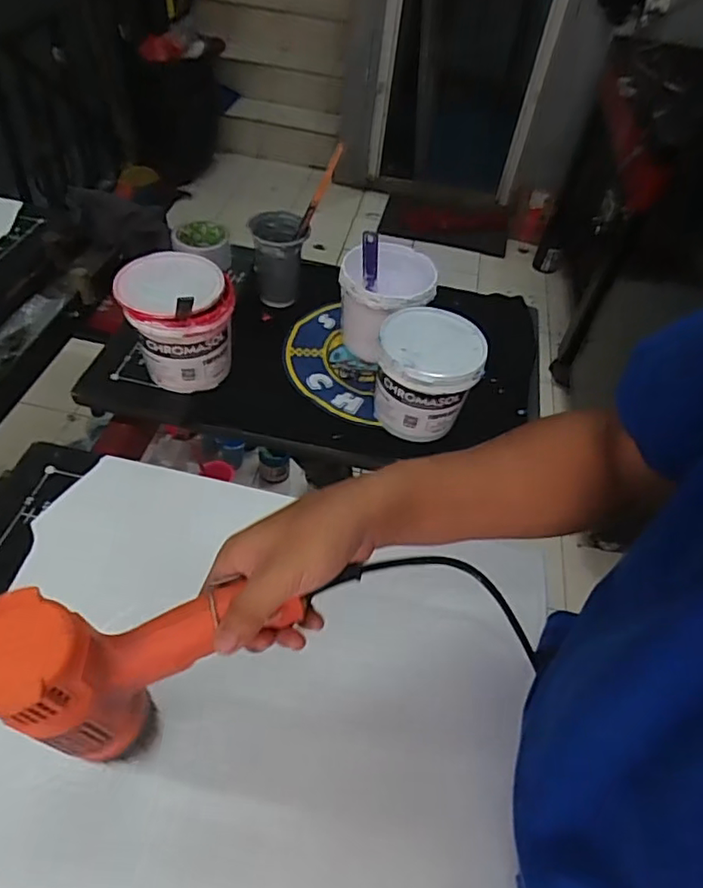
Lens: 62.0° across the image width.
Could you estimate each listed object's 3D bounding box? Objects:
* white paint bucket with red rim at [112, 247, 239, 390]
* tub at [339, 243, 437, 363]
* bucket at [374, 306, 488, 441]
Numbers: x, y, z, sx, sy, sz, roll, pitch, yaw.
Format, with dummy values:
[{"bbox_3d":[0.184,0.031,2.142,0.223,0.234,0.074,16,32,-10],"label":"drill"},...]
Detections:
[{"bbox_3d":[-0.216,-0.151,0.737,0.129,0.130,0.145,-19,55,-22],"label":"white paint bucket with red rim"},{"bbox_3d":[0.046,-0.191,0.804,0.119,0.129,0.128,4,49,-4],"label":"tub"},{"bbox_3d":[0.090,-0.084,0.720,0.122,0.126,0.131,5,49,-3],"label":"bucket"}]

